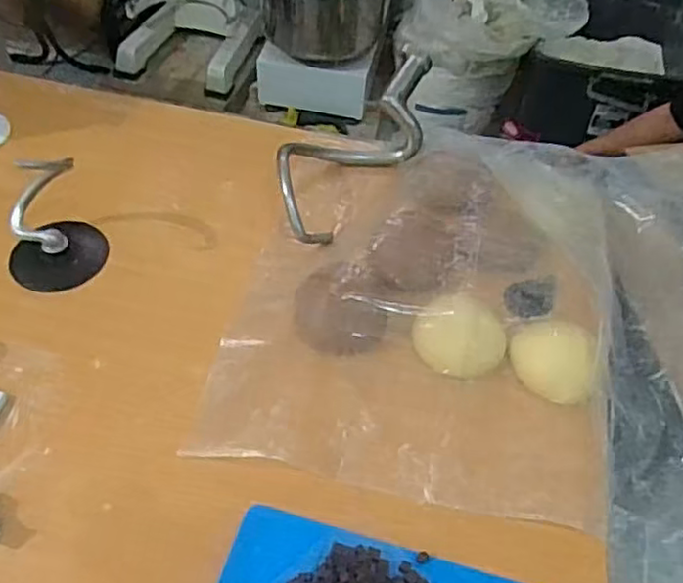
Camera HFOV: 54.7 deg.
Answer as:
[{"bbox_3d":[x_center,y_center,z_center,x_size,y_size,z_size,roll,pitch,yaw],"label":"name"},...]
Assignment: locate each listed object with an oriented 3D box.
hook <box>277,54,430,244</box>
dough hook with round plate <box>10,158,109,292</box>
[{"bbox_3d":[0.013,-0.180,0.809,0.094,0.113,0.266,33,56,22],"label":"hook"},{"bbox_3d":[-0.330,-0.074,0.742,0.106,0.096,0.113,-22,55,-20],"label":"dough hook with round plate"}]

